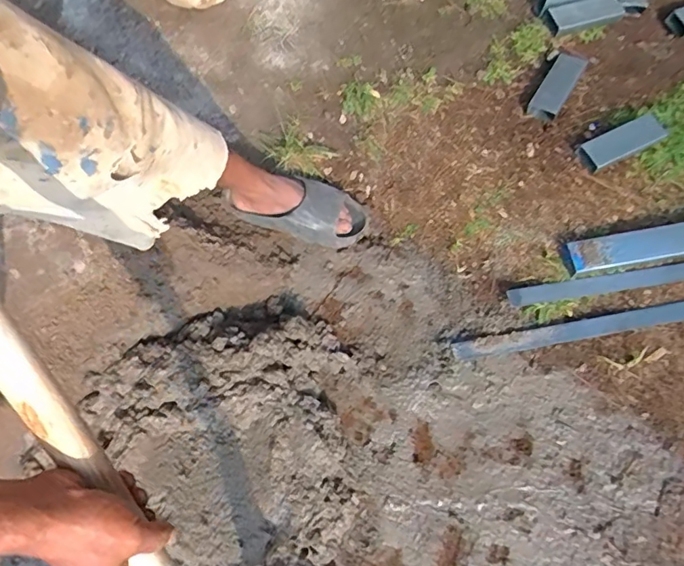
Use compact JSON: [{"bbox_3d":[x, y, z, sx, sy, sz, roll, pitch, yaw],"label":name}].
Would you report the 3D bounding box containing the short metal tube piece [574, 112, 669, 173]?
[{"bbox_3d":[0.531,-0.268,0.976,0.168,0.029,0.058,-26,71,-6],"label":"short metal tube piece"}]

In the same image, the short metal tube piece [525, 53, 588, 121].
[{"bbox_3d":[0.443,-0.410,1.051,0.059,0.031,0.191,30,75,13],"label":"short metal tube piece"}]

